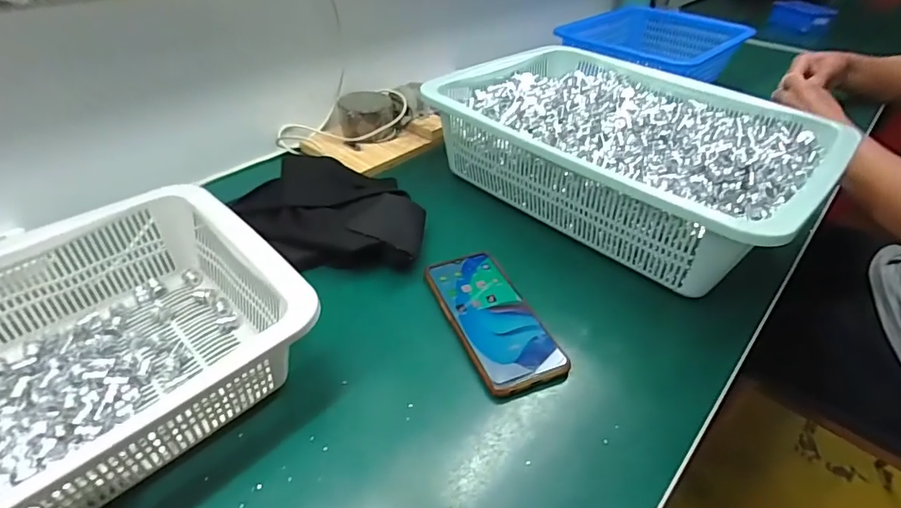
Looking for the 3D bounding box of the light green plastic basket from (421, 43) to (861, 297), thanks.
[{"bbox_3d":[0.223,-0.143,0.616,0.425,0.108,0.343,33,48,32],"label":"light green plastic basket"}]

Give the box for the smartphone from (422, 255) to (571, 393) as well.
[{"bbox_3d":[0.038,0.057,0.448,0.075,0.013,0.162,-13,41,-18],"label":"smartphone"}]

